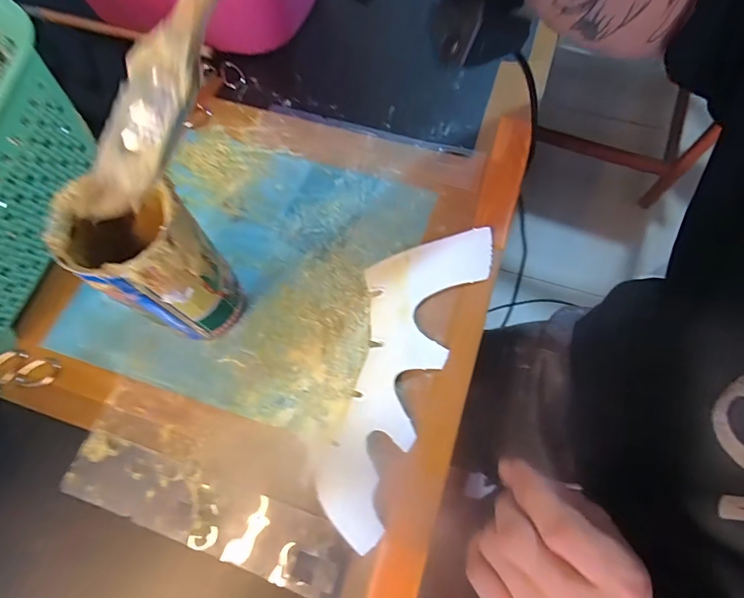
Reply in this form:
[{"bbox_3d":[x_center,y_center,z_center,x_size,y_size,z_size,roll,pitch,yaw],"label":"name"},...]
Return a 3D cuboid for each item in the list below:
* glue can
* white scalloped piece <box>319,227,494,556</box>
[{"bbox_3d":[-0.132,-0.020,0.270,0.065,0.136,0.060,-1,69,2],"label":"glue can"},{"bbox_3d":[0.015,0.040,0.306,0.075,0.010,0.230,24,70,9],"label":"white scalloped piece"}]

